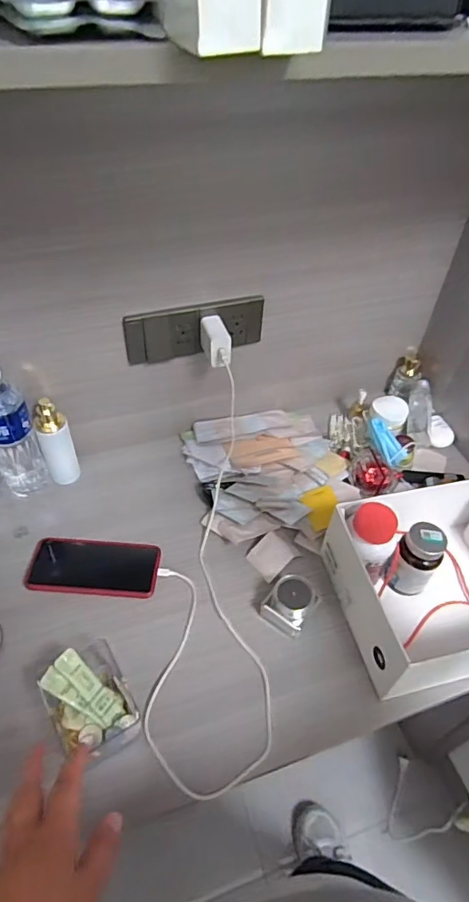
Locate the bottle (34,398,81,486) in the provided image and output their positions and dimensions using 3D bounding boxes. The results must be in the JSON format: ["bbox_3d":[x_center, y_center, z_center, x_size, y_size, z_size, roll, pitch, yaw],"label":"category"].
[{"bbox_3d":[-0.255,-0.012,0.748,0.043,0.147,0.033,-15,51,-17],"label":"bottle"}]

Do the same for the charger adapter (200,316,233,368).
[{"bbox_3d":[-0.025,-0.147,0.715,0.035,0.050,0.066,-6,49,-9],"label":"charger adapter"}]

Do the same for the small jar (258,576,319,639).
[{"bbox_3d":[0.071,0.190,0.650,0.053,0.049,0.054,31,53,22],"label":"small jar"}]

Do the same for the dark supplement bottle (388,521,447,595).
[{"bbox_3d":[0.231,0.145,0.668,0.053,0.108,0.055,31,54,22],"label":"dark supplement bottle"}]

